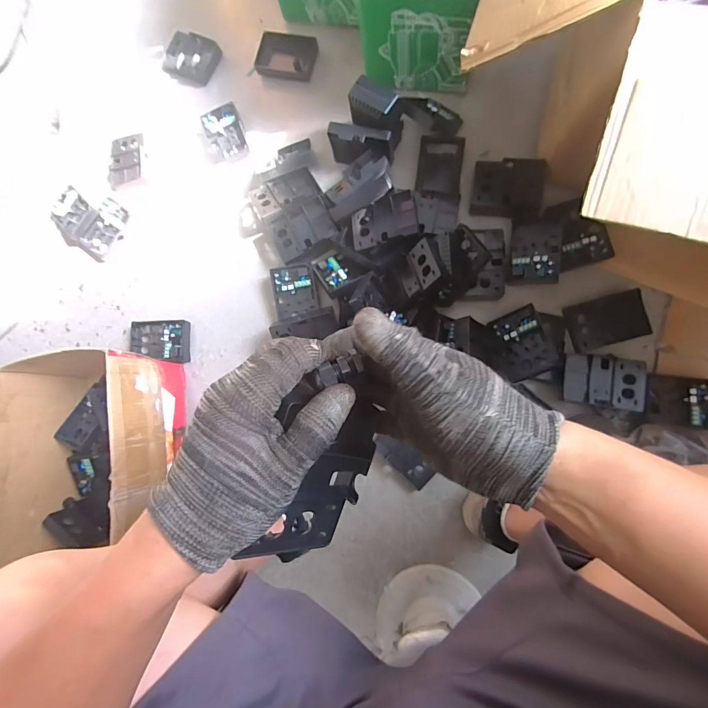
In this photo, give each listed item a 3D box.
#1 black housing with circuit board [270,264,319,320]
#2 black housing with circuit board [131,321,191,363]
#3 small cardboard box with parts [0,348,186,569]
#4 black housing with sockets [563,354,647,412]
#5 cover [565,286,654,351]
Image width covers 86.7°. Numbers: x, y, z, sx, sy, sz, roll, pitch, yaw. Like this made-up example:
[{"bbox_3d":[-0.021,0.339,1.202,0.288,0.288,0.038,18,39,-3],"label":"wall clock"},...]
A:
[{"bbox_3d":[-0.119,-0.128,0.760,0.089,0.039,0.103,-9,85,7],"label":"black housing with circuit board"},{"bbox_3d":[-0.410,-0.029,0.804,0.134,0.035,0.088,4,86,8],"label":"black housing with circuit board"},{"bbox_3d":[-0.486,0.167,0.715,0.238,0.205,0.340,-4,83,7],"label":"small cardboard box with parts"},{"bbox_3d":[0.435,0.048,0.666,0.124,0.048,0.090,8,87,8],"label":"black housing with sockets"},{"bbox_3d":[0.468,-0.061,0.692,0.132,0.013,0.087,-16,84,6],"label":"cover"}]

